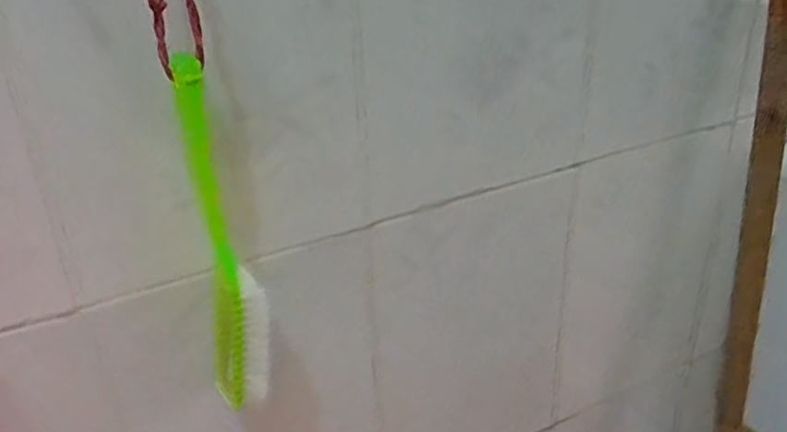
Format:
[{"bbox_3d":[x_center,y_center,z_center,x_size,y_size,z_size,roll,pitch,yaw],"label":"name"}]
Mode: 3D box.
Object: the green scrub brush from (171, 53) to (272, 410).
[{"bbox_3d":[-0.103,0.017,0.422,0.036,0.225,0.032,-12,28,-17],"label":"green scrub brush"}]

